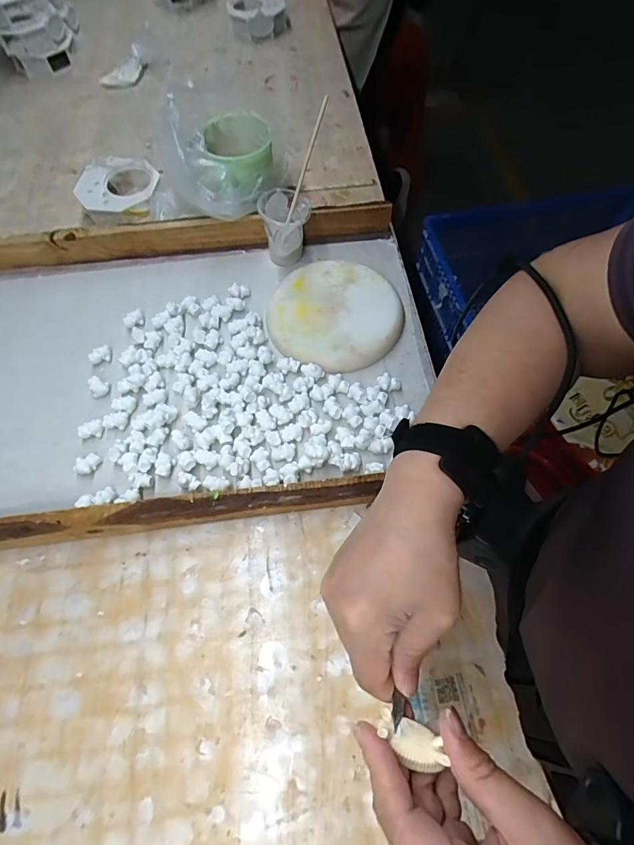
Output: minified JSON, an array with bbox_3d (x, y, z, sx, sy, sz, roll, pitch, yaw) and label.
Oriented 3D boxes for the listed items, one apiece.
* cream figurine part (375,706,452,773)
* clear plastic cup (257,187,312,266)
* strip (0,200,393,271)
[{"bbox_3d":[0.049,0.167,0.225,0.036,0.008,0.019,21,67,11],"label":"cream figurine part"},{"bbox_3d":[-0.039,-0.251,0.559,0.060,0.076,0.068,-8,65,-3],"label":"clear plastic cup"},{"bbox_3d":[-0.187,-0.246,0.576,0.572,0.047,0.023,-7,65,-2],"label":"strip"}]

